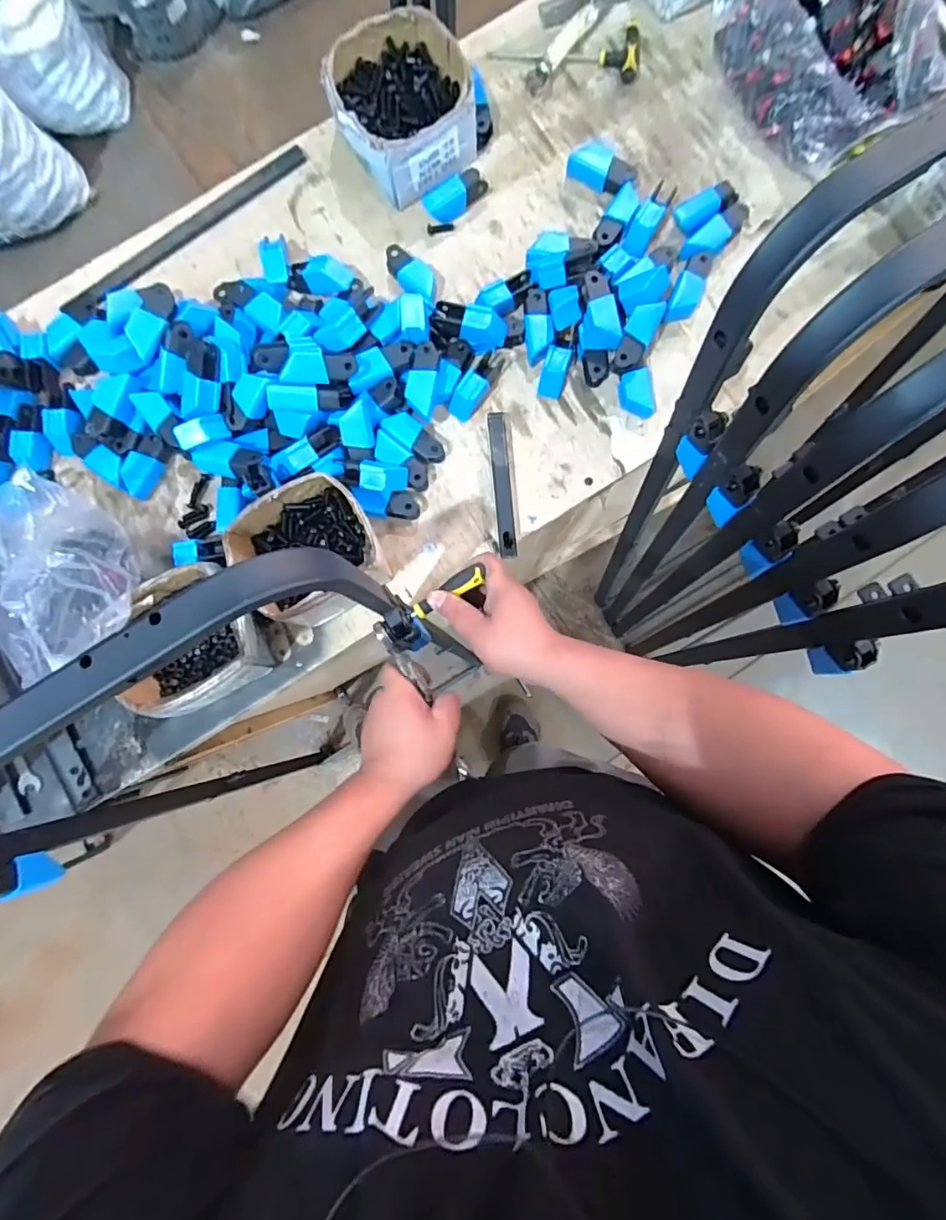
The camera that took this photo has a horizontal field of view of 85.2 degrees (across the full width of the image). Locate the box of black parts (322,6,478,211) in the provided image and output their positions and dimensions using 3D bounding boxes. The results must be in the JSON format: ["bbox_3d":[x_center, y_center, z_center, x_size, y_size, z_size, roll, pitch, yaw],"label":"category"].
[{"bbox_3d":[-0.093,-0.646,0.664,0.177,0.088,0.200,-28,85,0],"label":"box of black parts"}]

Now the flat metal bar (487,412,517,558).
[{"bbox_3d":[0.036,-0.153,0.631,0.021,0.023,0.183,-6,85,2],"label":"flat metal bar"}]

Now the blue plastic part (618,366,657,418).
[{"bbox_3d":[0.201,-0.262,0.631,0.034,0.030,0.057,-10,85,1],"label":"blue plastic part"}]

